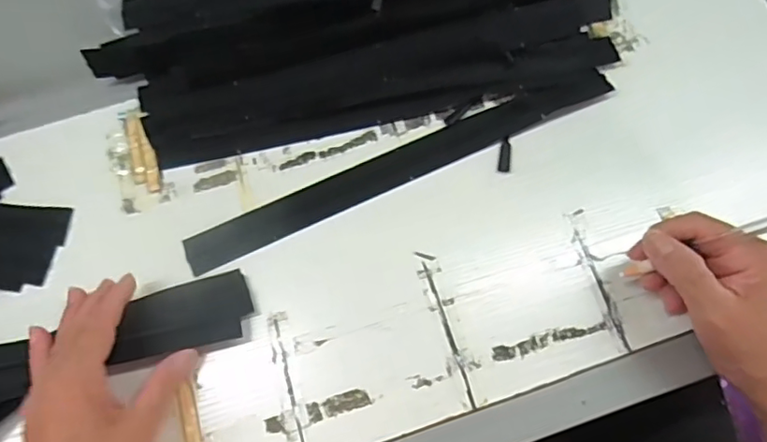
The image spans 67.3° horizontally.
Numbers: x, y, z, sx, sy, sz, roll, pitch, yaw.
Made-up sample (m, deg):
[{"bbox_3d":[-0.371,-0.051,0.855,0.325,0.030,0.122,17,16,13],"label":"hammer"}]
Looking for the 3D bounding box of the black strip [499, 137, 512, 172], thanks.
[{"bbox_3d":[0.095,-0.052,0.449,0.009,0.004,0.028,5,69,4],"label":"black strip"}]

